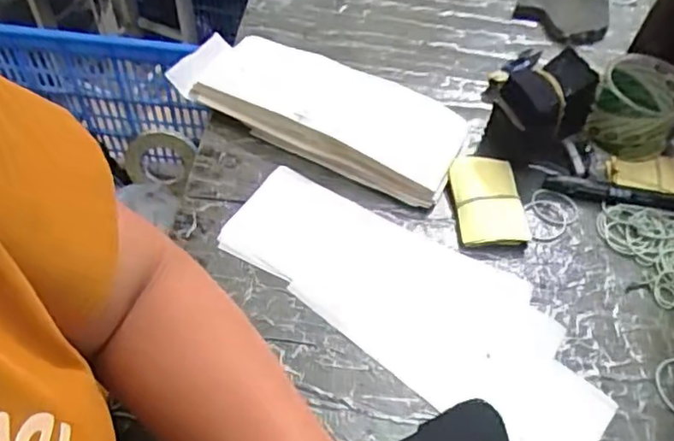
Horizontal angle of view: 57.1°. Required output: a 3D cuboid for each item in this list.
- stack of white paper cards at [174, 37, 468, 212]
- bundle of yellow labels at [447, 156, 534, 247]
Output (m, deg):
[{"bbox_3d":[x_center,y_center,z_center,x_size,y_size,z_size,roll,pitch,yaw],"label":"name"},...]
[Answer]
[{"bbox_3d":[-0.019,-0.111,0.624,0.287,0.045,0.111,24,56,14],"label":"stack of white paper cards"},{"bbox_3d":[0.138,-0.018,0.572,0.057,0.024,0.091,-4,54,-6],"label":"bundle of yellow labels"}]

